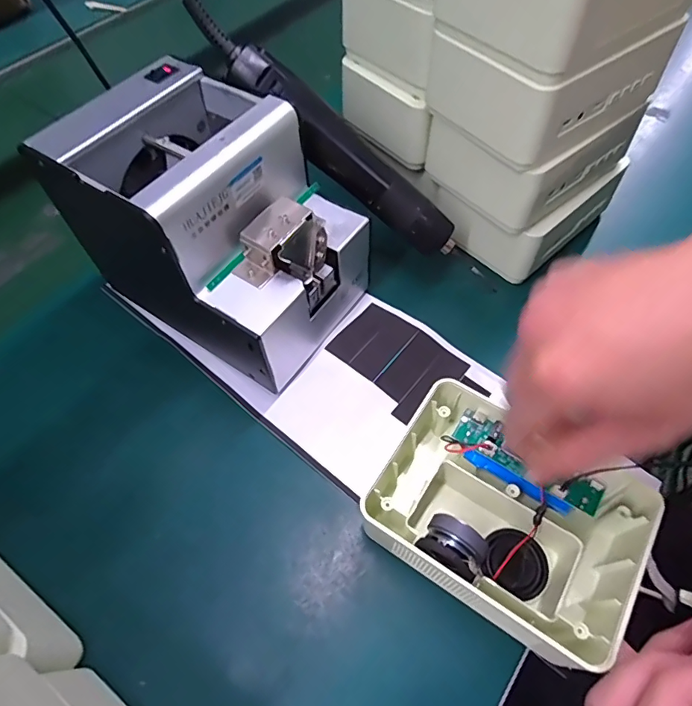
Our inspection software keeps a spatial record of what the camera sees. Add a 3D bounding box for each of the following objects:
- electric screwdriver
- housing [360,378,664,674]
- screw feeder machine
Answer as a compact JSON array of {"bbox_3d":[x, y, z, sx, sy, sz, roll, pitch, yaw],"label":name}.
[{"bbox_3d":[0.014,-0.135,0.361,0.230,0.027,0.031,38,60,-18],"label":"electric screwdriver"},{"bbox_3d":[0.095,0.096,0.285,0.155,0.049,0.110,27,63,19],"label":"housing"},{"bbox_3d":[-0.085,-0.091,0.348,0.165,0.149,0.128,29,63,20],"label":"screw feeder machine"}]

